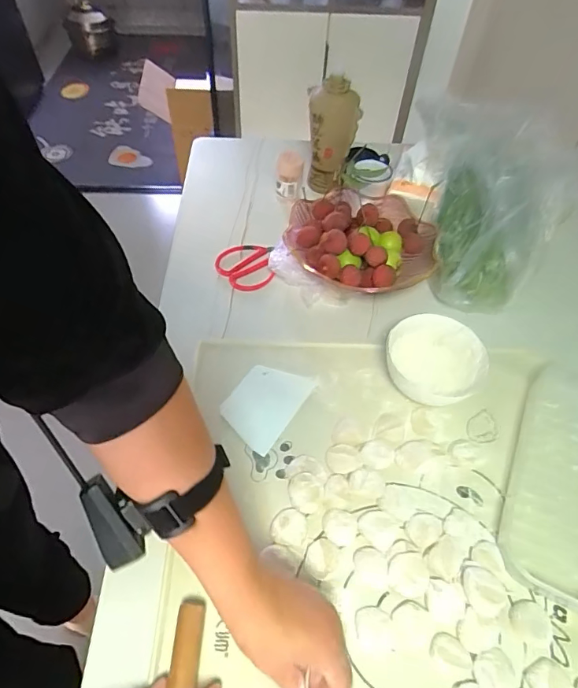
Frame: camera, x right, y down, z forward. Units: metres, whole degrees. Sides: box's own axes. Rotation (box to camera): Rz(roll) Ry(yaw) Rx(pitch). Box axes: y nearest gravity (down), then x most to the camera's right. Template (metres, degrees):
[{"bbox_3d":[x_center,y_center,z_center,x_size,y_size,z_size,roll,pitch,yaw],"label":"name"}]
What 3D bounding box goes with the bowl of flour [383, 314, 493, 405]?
[{"bbox_3d":[0.193,0.031,0.609,0.127,0.066,0.115,15,54,9],"label":"bowl of flour"}]

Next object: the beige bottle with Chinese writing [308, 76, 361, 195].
[{"bbox_3d":[0.073,-0.357,0.803,0.076,0.195,0.061,0,54,-2],"label":"beige bottle with Chinese writing"}]

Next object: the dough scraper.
[{"bbox_3d":[-0.033,0.077,0.608,0.085,0.004,0.119,31,58,14],"label":"dough scraper"}]

